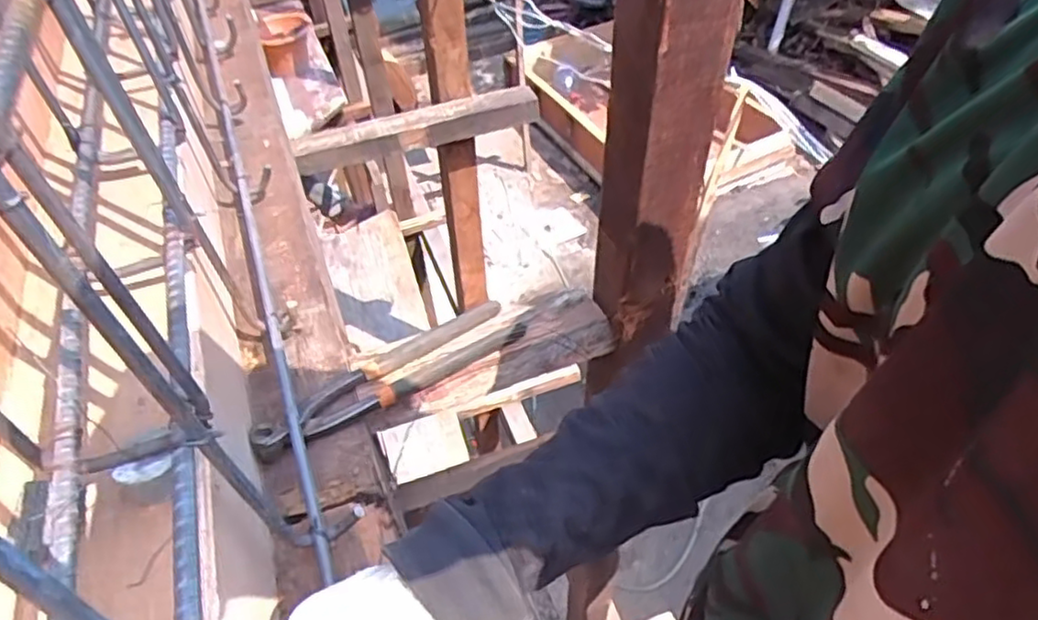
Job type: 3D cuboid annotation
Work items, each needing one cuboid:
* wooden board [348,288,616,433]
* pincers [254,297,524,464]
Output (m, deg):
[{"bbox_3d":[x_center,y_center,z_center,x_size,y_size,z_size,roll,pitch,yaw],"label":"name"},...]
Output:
[{"bbox_3d":[-0.030,0.037,0.584,0.213,0.035,0.067,-19,48,-12],"label":"wooden board"},{"bbox_3d":[-0.102,0.051,0.548,0.227,0.026,0.050,-29,51,-21],"label":"pincers"}]

